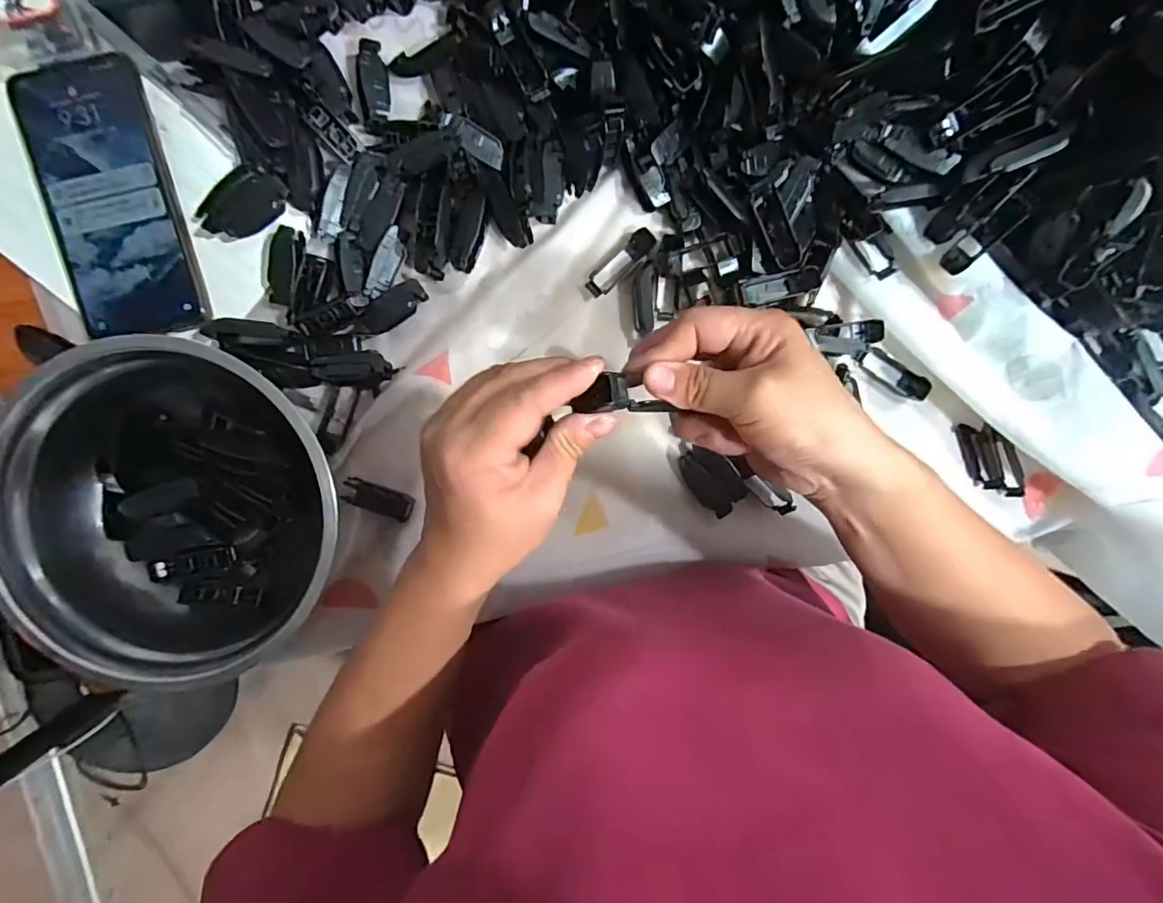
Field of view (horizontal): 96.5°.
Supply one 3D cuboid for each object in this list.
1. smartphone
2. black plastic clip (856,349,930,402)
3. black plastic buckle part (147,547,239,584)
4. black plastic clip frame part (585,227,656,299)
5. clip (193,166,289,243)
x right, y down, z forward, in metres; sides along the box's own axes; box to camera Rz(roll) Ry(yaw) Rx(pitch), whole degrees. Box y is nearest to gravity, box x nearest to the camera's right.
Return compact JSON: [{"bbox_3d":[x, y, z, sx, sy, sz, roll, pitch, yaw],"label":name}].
[{"bbox_3d":[-0.301,-0.159,0.328,0.079,0.008,0.170,-12,96,-1],"label":"smartphone"},{"bbox_3d":[0.223,-0.056,0.370,0.056,0.011,0.019,31,94,-5],"label":"black plastic clip"},{"bbox_3d":[-0.267,0.077,0.357,0.059,0.007,0.016,-12,96,-1],"label":"black plastic buckle part"},{"bbox_3d":[0.027,-0.129,0.355,0.058,0.014,0.016,-44,95,2],"label":"black plastic clip frame part"},{"bbox_3d":[-0.220,-0.156,0.336,0.060,0.012,0.034,-40,95,2],"label":"clip"}]

